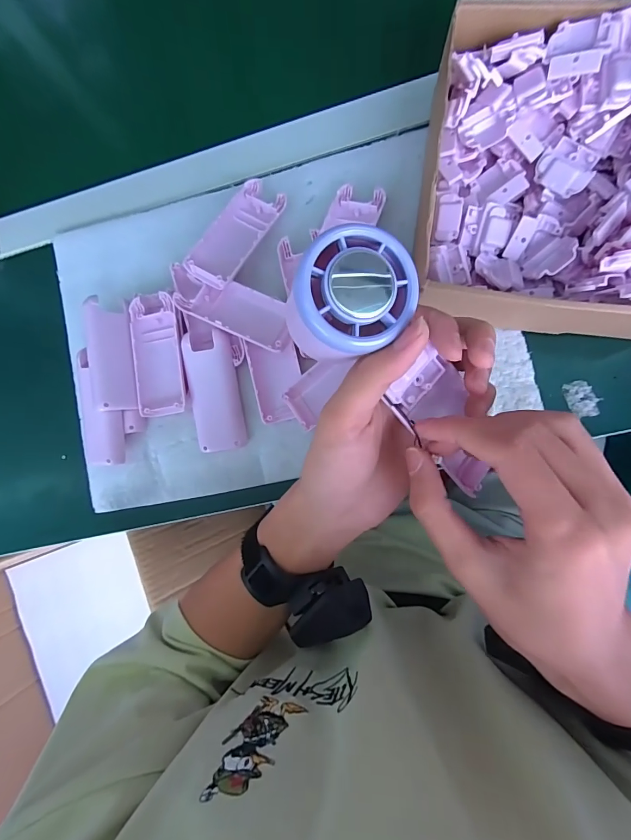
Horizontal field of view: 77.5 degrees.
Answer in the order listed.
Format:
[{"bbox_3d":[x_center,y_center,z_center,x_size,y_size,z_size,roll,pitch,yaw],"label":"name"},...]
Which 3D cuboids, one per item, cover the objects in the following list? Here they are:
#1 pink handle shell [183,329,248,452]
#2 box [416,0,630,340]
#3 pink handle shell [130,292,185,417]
[{"bbox_3d":[-0.088,-0.024,0.341,0.040,0.017,0.099,-8,88,9],"label":"pink handle shell"},{"bbox_3d":[0.181,-0.170,0.290,0.197,0.069,0.212,8,90,9],"label":"box"},{"bbox_3d":[-0.138,-0.056,0.347,0.044,0.021,0.104,-9,88,9],"label":"pink handle shell"}]

